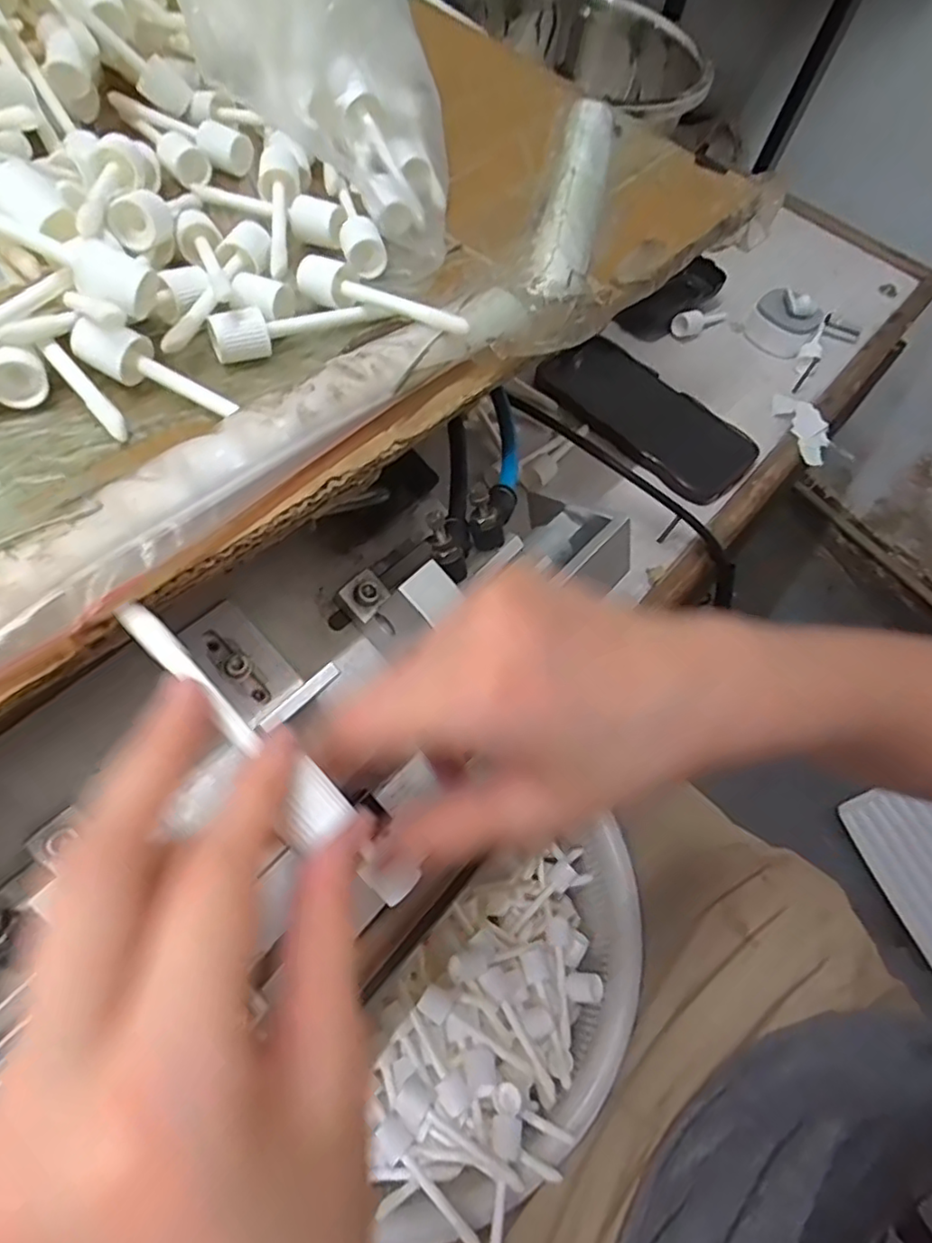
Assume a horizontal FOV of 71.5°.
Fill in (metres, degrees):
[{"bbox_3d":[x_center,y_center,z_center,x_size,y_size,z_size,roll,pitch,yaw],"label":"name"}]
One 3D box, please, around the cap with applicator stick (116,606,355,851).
[{"bbox_3d":[-0.062,0.024,0.168,0.083,0.015,0.016,45,67,10],"label":"cap with applicator stick"}]

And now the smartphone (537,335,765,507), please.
[{"bbox_3d":[0.137,-0.156,0.481,0.082,0.015,0.160,-37,72,-23],"label":"smartphone"}]

